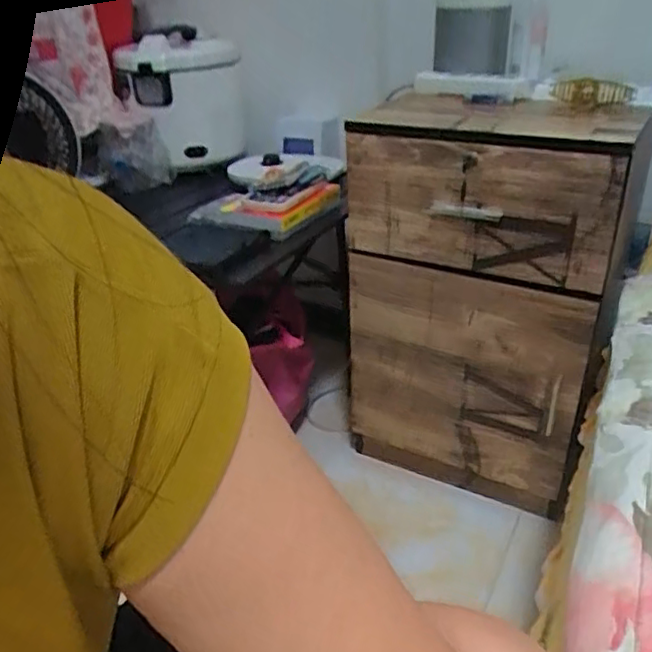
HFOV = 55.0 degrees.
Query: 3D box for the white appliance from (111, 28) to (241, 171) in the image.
[{"bbox_3d":[-0.304,-0.488,1.348,0.239,0.243,0.214,-6,31,-7],"label":"white appliance"}]

